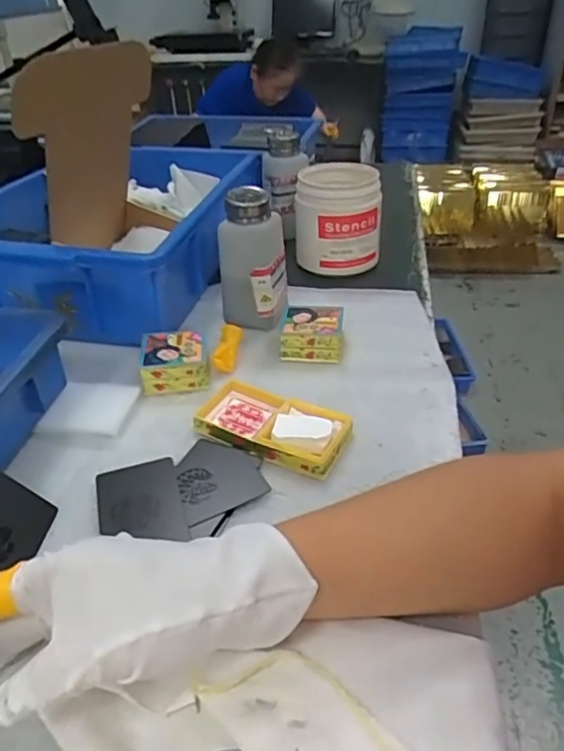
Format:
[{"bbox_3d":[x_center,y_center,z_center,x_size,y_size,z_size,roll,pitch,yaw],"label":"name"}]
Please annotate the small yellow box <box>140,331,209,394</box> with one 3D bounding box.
[{"bbox_3d":[-0.093,-0.014,0.498,0.054,0.027,0.053,-5,36,-5],"label":"small yellow box"}]

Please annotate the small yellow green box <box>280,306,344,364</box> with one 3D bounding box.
[{"bbox_3d":[0.028,-0.039,0.529,0.054,0.029,0.050,2,36,6],"label":"small yellow green box"}]

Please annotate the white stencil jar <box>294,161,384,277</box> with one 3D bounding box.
[{"bbox_3d":[0.064,-0.179,0.659,0.095,0.107,0.082,1,36,4],"label":"white stencil jar"}]

